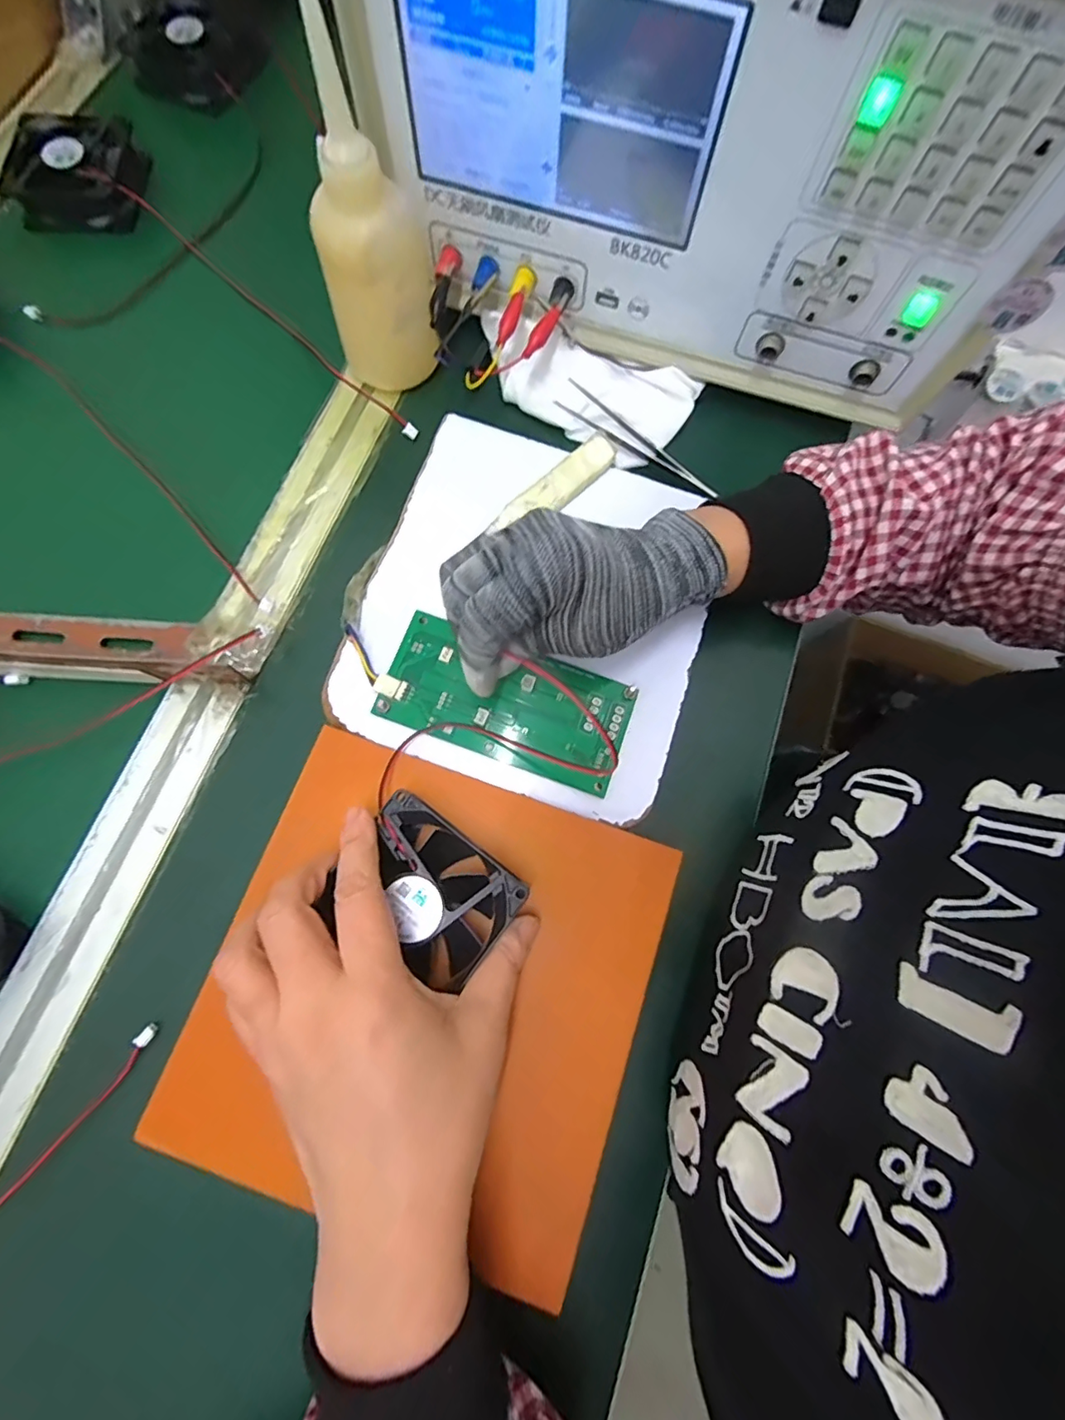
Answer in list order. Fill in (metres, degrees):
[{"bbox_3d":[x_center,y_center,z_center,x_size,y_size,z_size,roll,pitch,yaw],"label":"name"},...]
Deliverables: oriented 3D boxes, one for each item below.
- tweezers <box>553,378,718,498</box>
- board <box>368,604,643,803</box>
[{"bbox_3d":[0.068,-0.175,0.344,0.118,0.009,0.018,35,77,11],"label":"tweezers"},{"bbox_3d":[-0.014,-0.005,0.296,0.133,0.010,0.065,18,74,1],"label":"board"}]

